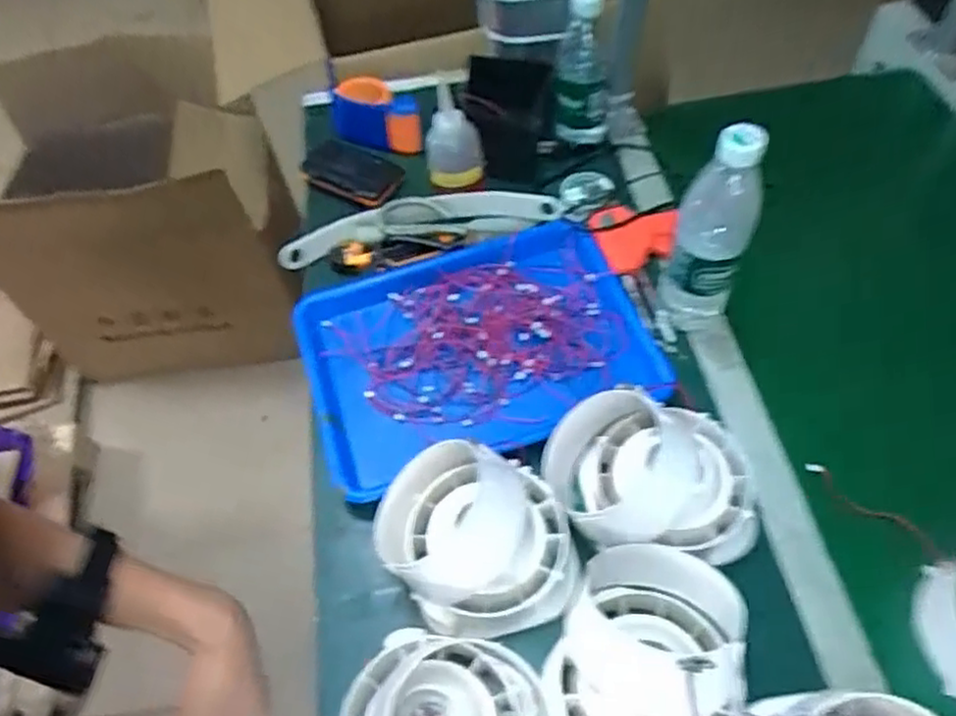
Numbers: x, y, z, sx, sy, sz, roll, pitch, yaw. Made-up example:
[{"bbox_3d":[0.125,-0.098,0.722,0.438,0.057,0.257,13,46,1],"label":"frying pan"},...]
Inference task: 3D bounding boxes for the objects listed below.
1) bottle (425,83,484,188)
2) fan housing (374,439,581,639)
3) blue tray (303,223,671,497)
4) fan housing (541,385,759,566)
[{"bbox_3d":[-0.026,-0.239,0.809,0.063,0.107,0.061,-7,57,0],"label":"bottle"},{"bbox_3d":[-0.006,0.148,0.590,0.151,0.071,0.146,-2,57,3],"label":"fan housing"},{"bbox_3d":[-0.003,-0.008,0.731,0.341,0.041,0.254,-17,57,-6],"label":"blue tray"},{"bbox_3d":[0.146,0.102,0.605,0.170,0.078,0.127,0,57,5],"label":"fan housing"}]

